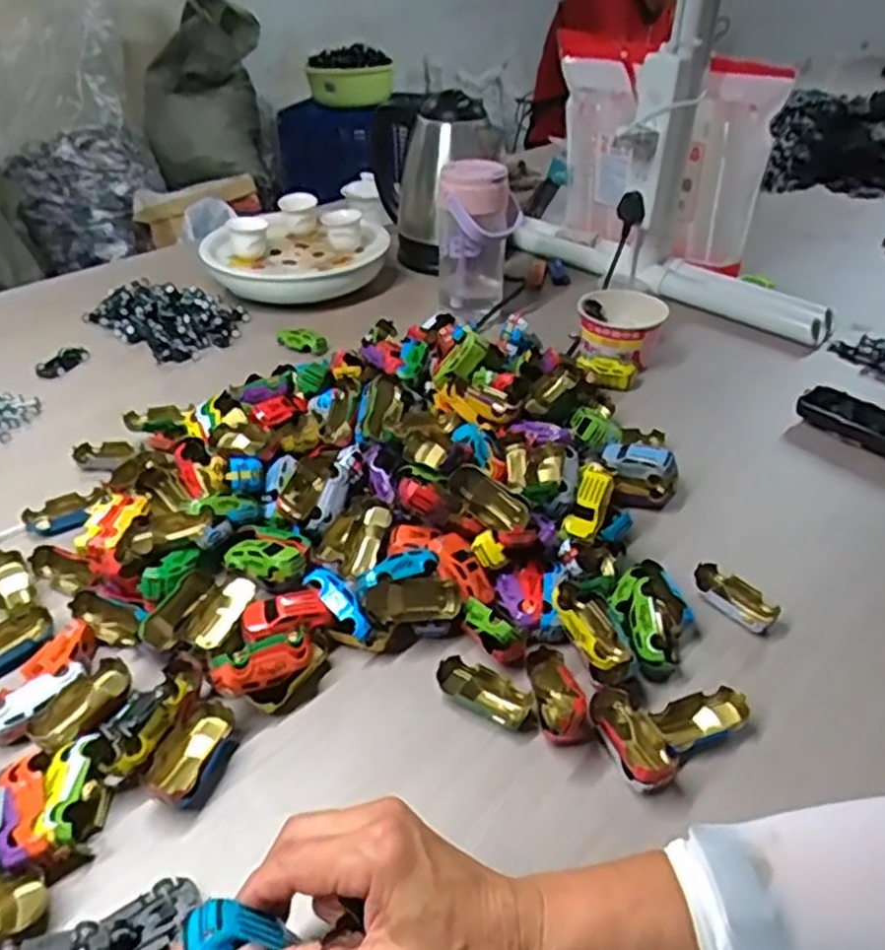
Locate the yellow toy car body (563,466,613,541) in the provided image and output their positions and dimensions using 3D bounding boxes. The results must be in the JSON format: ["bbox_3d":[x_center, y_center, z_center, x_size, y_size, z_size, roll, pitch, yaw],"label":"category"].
[{"bbox_3d":[0.114,0.022,0.583,0.027,0.017,0.061,13,63,17],"label":"yellow toy car body"}]

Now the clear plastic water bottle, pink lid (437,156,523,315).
[{"bbox_3d":[0.043,-0.277,0.910,0.098,0.184,0.071,2,37,3],"label":"clear plastic water bottle, pink lid"}]

